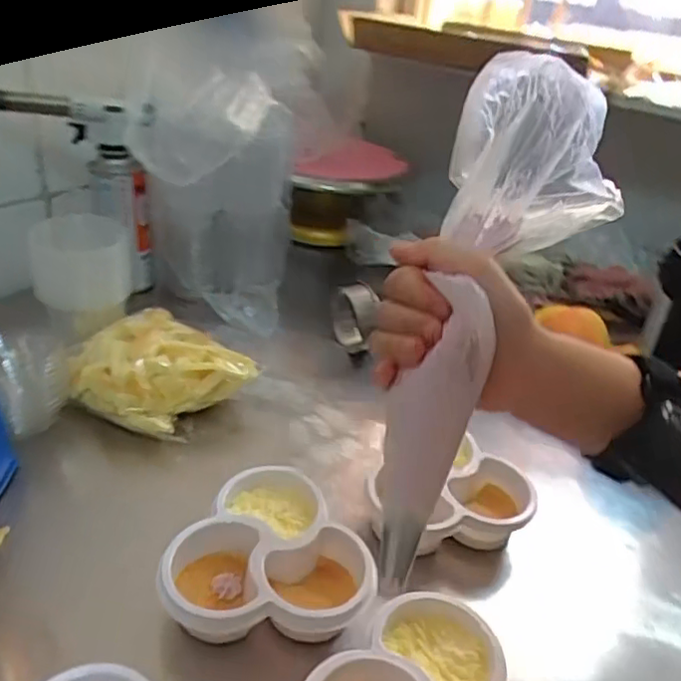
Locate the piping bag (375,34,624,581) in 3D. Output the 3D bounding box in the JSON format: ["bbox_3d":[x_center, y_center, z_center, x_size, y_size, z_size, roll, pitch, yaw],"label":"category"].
[{"bbox_3d":[0.085,-0.023,0.346,0.107,0.114,0.308,15,68,16],"label":"piping bag"}]

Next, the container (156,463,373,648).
[{"bbox_3d":[-0.049,0.157,0.441,0.138,0.045,0.133,5,31,-3],"label":"container"}]

